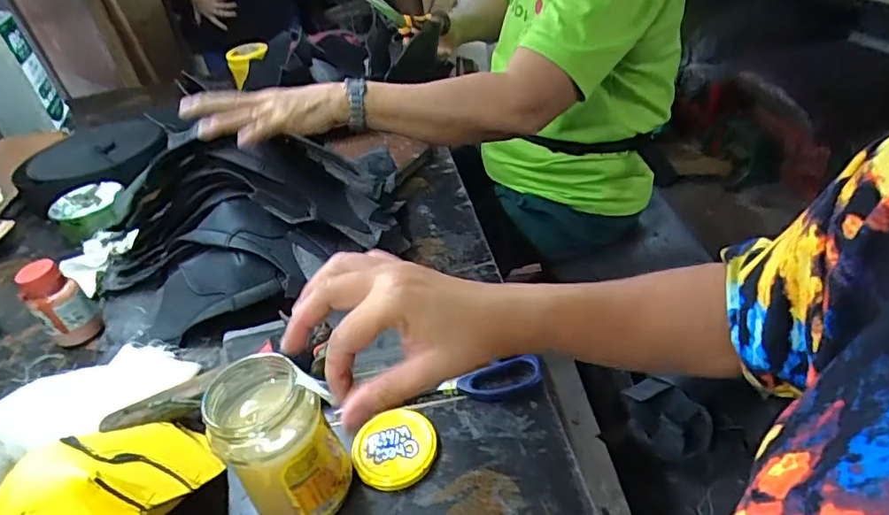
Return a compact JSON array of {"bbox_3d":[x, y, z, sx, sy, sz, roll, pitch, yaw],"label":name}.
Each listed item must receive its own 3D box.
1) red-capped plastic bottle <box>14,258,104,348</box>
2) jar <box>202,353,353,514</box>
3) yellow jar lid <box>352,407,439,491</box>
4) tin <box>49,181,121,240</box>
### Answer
[{"bbox_3d":[-0.438,0.054,0.608,0.045,0.097,0.052,24,49,36],"label":"red-capped plastic bottle"},{"bbox_3d":[-0.124,0.144,0.406,0.076,0.130,0.081,-30,42,-25],"label":"jar"},{"bbox_3d":[-0.042,0.164,0.455,0.070,0.015,0.068,-6,38,4],"label":"yellow jar lid"},{"bbox_3d":[-0.543,-0.070,0.825,0.097,0.054,0.096,-6,38,4],"label":"tin"}]

